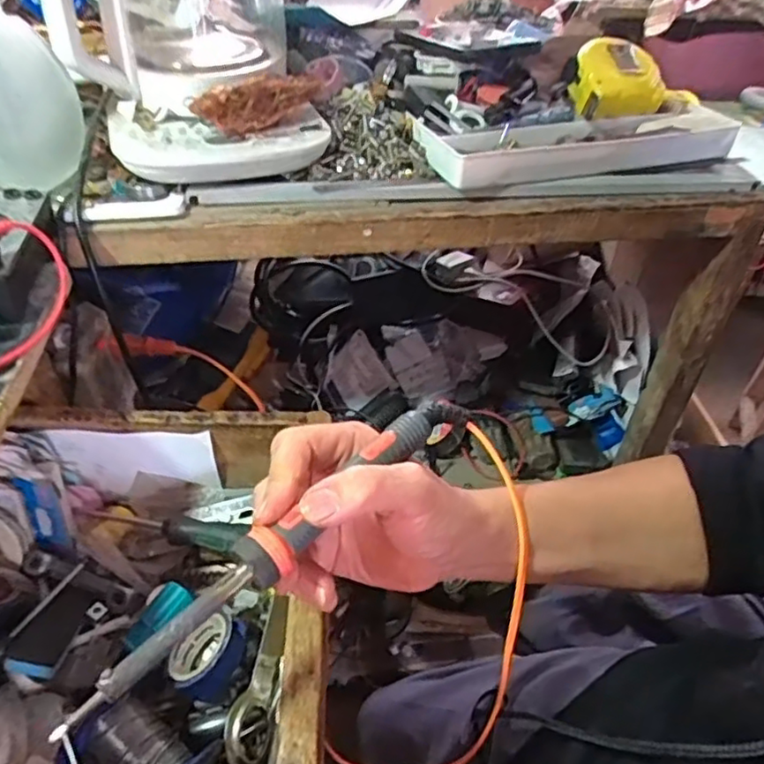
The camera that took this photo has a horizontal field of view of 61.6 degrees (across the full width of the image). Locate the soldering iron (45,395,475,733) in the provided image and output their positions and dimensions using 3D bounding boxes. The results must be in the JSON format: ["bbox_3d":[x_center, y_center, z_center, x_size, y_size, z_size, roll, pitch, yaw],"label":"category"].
[{"bbox_3d":[-0.041,0.071,0.304,0.021,0.017,0.232,35,55,29],"label":"soldering iron"}]

